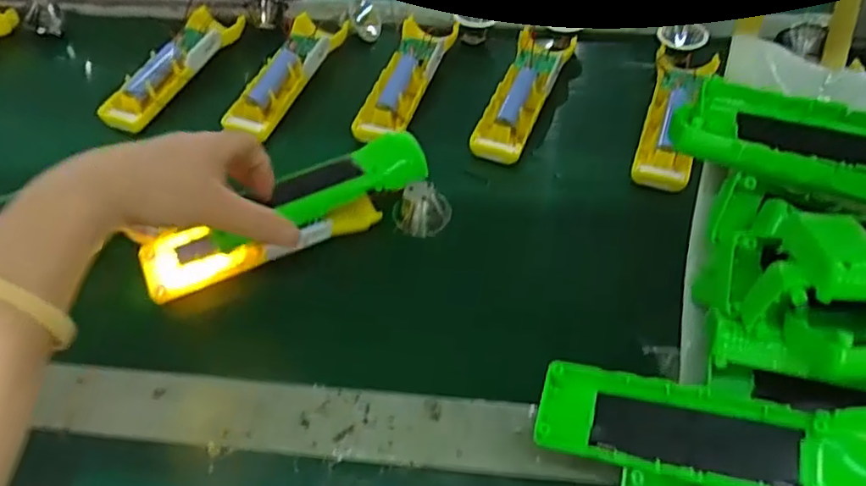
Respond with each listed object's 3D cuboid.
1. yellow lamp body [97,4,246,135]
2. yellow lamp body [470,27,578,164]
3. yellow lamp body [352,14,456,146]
[{"bbox_3d":[-0.237,-0.165,0.573,0.043,0.028,0.159,19,54,14],"label":"yellow lamp body"},{"bbox_3d":[0.079,-0.131,0.545,0.046,0.028,0.147,17,55,15],"label":"yellow lamp body"},{"bbox_3d":[-0.023,-0.151,0.558,0.049,0.023,0.159,13,54,12],"label":"yellow lamp body"}]

